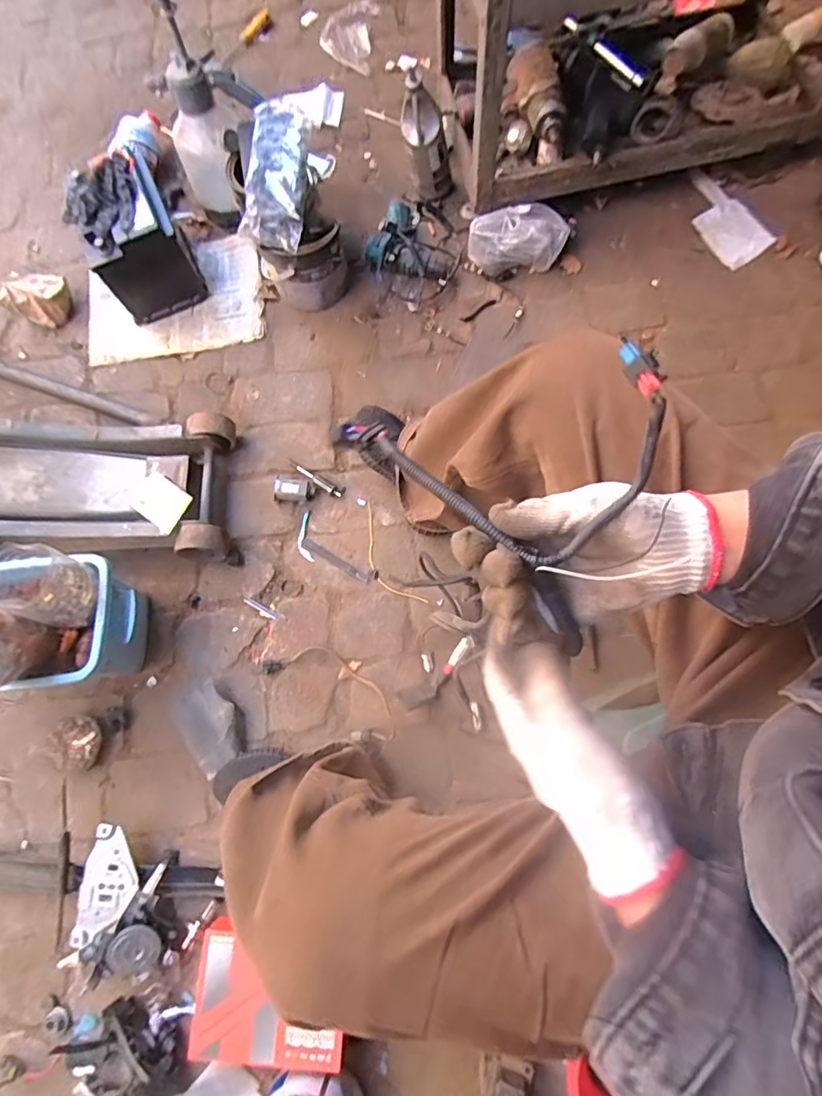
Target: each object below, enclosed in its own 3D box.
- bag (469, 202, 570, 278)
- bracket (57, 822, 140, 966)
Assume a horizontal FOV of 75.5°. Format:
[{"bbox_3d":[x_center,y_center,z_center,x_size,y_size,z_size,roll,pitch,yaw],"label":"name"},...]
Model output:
[{"bbox_3d":[0.216,-0.613,1.060,0.197,0.098,0.075,-8,76,1],"label":"bag"},{"bbox_3d":[-0.456,0.520,0.805,0.088,0.039,0.187,4,75,4],"label":"bracket"}]

